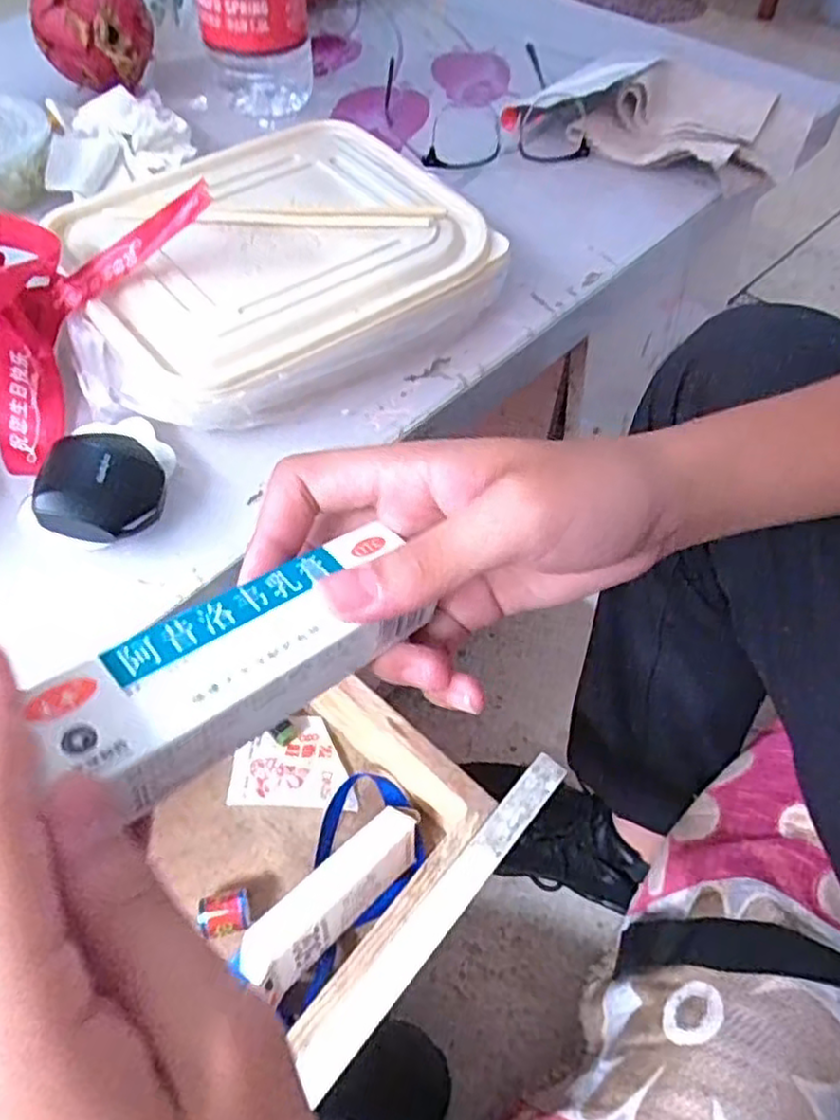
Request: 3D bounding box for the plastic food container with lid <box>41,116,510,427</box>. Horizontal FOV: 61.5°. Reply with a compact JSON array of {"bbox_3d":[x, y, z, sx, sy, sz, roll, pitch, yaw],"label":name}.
[{"bbox_3d":[-0.091,-0.171,0.416,0.241,0.050,0.195,-35,63,-24],"label":"plastic food container with lid"}]

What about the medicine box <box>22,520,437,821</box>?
[{"bbox_3d":[-0.048,0.027,0.203,0.114,0.020,0.036,-28,59,-39],"label":"medicine box"}]

